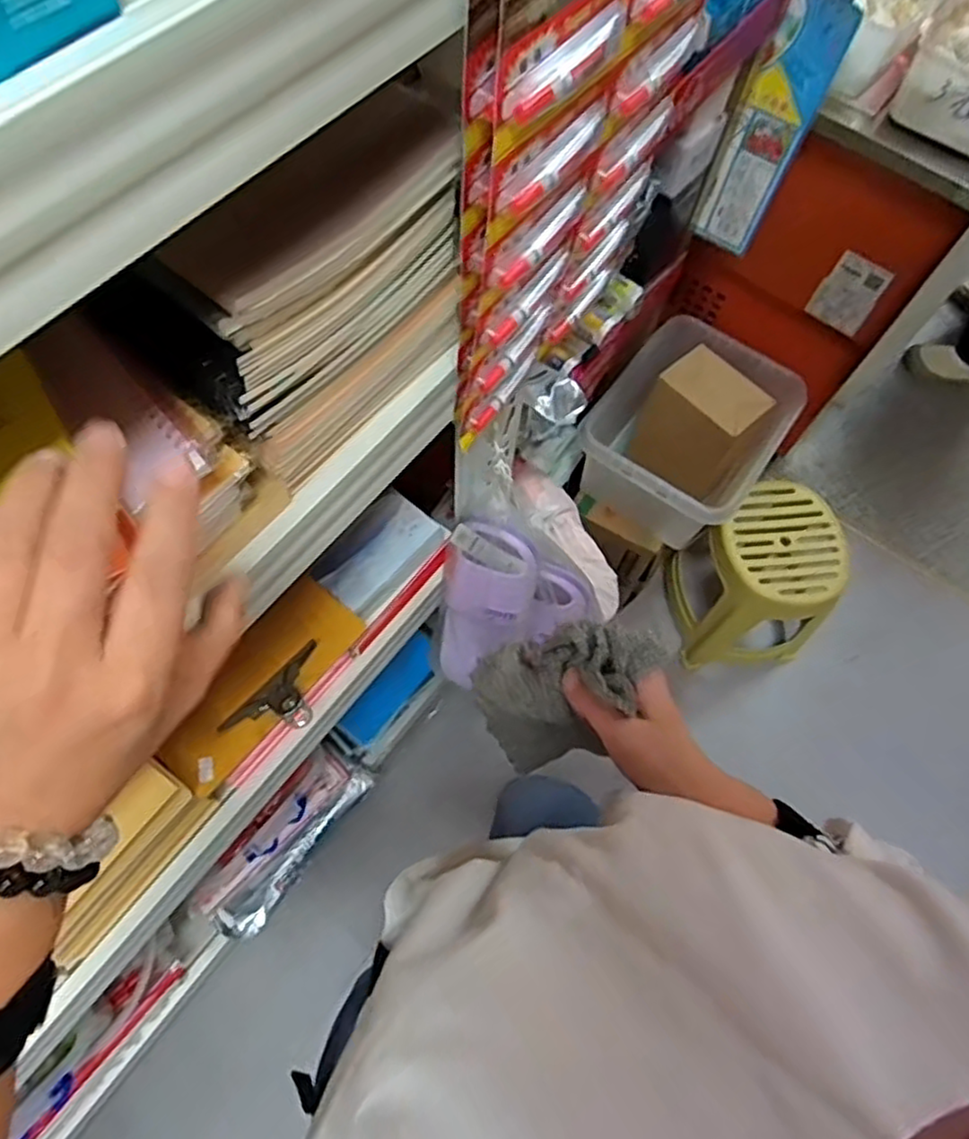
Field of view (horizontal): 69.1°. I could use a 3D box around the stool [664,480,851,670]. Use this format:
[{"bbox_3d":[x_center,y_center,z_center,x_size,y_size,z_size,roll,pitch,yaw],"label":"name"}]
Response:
[{"bbox_3d":[0.544,0.020,1.455,0.267,0.321,0.272,-7,67,-7],"label":"stool"}]

